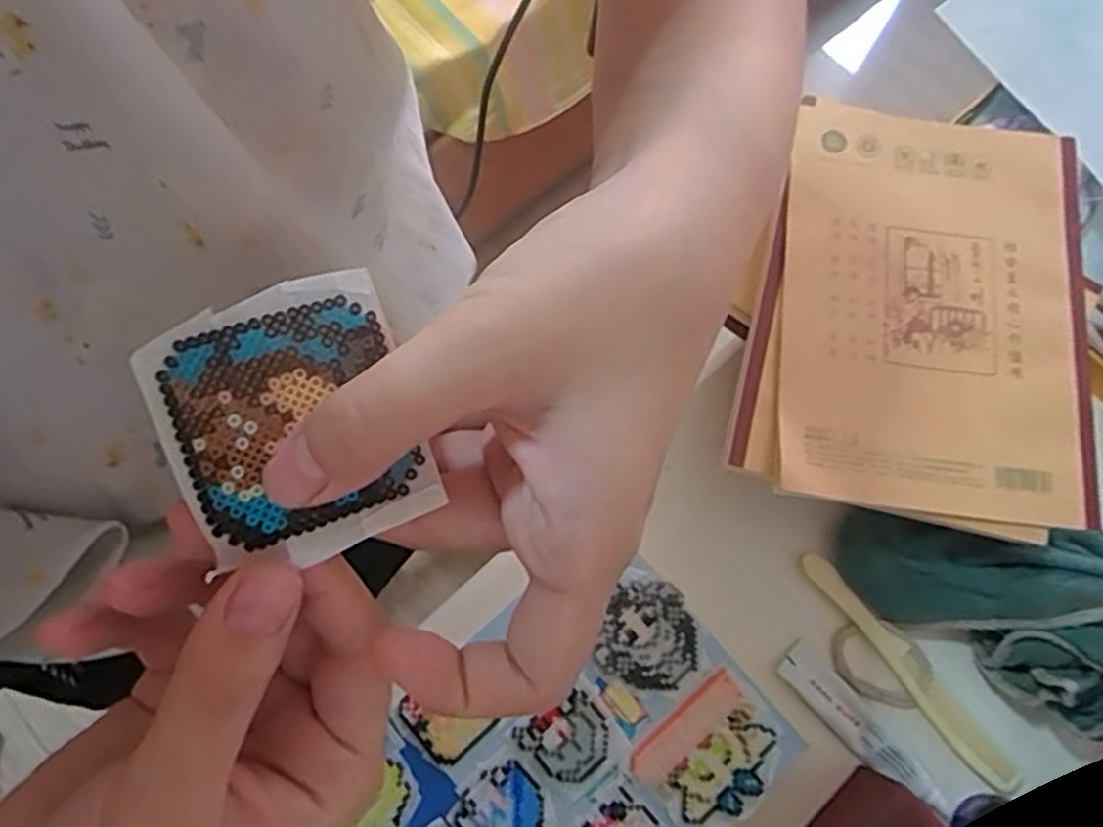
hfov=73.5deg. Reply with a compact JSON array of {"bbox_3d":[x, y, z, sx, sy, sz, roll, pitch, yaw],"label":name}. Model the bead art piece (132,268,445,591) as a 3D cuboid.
[{"bbox_3d":[-0.058,0.003,0.166,0.053,0.004,0.059,-21,92,-12],"label":"bead art piece"}]

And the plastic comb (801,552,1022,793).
[{"bbox_3d":[0.227,0.162,0.472,0.024,0.007,0.178,-36,79,-10],"label":"plastic comb"}]

